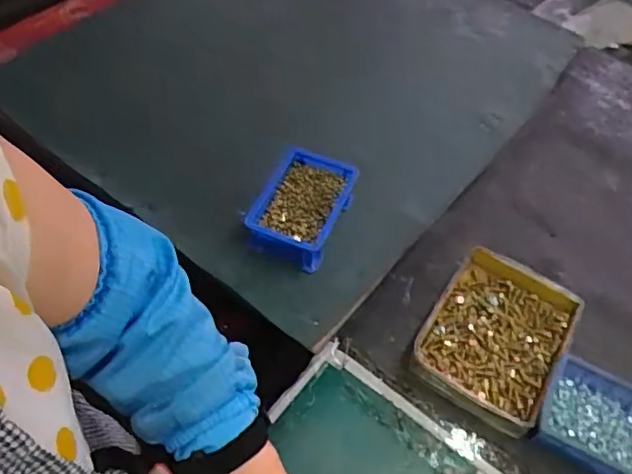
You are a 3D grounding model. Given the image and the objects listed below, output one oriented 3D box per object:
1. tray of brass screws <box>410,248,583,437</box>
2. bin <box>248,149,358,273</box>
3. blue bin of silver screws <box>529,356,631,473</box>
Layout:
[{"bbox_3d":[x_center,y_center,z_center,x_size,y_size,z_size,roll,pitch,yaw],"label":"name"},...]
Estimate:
[{"bbox_3d":[0.200,0.111,0.642,0.137,0.042,0.181,28,56,17],"label":"tray of brass screws"},{"bbox_3d":[-0.020,-0.033,0.729,0.103,0.068,0.145,22,54,13],"label":"bin"},{"bbox_3d":[0.300,0.197,0.574,0.151,0.051,0.098,24,55,15],"label":"blue bin of silver screws"}]

